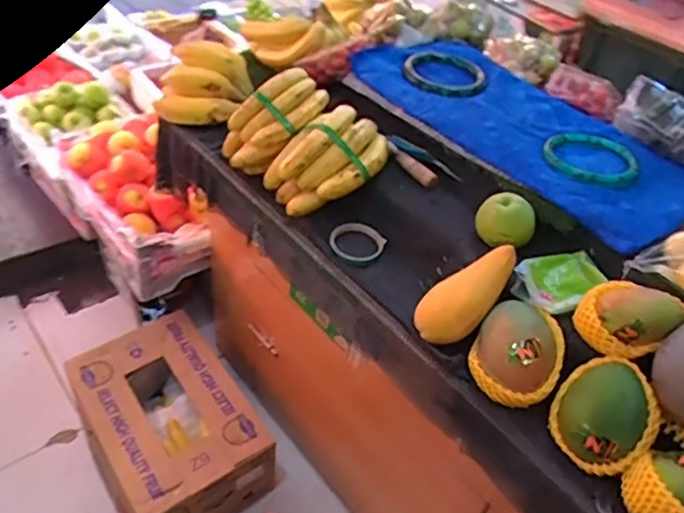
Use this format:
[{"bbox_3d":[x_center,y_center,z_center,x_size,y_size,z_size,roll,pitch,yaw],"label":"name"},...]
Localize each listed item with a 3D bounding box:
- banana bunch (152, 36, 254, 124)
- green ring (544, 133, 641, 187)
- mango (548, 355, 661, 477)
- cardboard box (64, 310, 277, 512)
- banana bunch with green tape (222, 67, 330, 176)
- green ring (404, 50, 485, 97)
[{"bbox_3d":[-0.276,-0.342,1.184,0.181,0.126,0.113,2,42,-7],"label":"banana bunch"},{"bbox_3d":[0.403,-0.160,0.963,0.145,0.021,0.162,37,50,28],"label":"green ring"},{"bbox_3d":[0.316,0.187,0.723,0.109,0.078,0.111,4,42,-4],"label":"mango"},{"bbox_3d":[-0.430,0.410,1.480,0.333,0.180,0.500,-24,51,-30],"label":"cardboard box"},{"bbox_3d":[-0.128,-0.229,1.068,0.121,0.201,0.109,54,31,15],"label":"banana bunch with green tape"},{"bbox_3d":[0.198,-0.353,1.144,0.158,0.023,0.159,4,42,-4],"label":"green ring"}]

